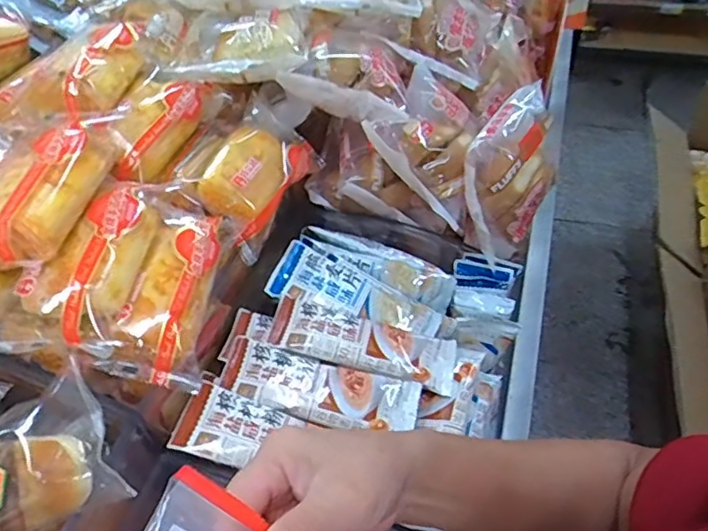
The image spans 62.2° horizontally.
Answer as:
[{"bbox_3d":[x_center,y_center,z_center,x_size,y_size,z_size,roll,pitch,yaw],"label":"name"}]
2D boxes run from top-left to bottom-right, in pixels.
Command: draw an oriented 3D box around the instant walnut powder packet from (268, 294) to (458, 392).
[{"bbox_3d":[0.009,0.068,0.524,0.161,0.016,0.053,16,49,2],"label":"instant walnut powder packet"}]

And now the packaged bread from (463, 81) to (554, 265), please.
[{"bbox_3d":[0.156,-0.084,0.583,0.075,0.132,0.125,14,49,16],"label":"packaged bread"}]

